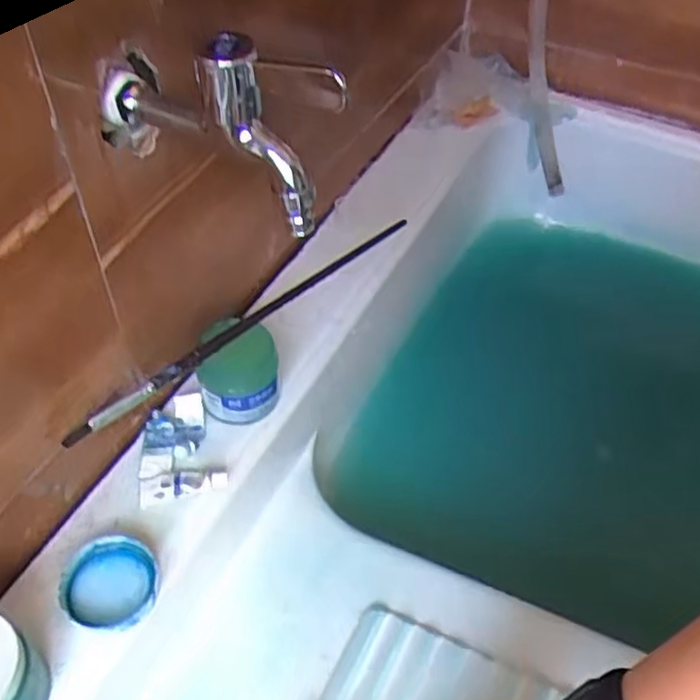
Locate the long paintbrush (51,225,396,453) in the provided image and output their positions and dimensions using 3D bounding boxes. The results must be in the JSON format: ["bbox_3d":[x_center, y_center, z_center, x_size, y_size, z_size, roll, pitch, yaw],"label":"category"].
[{"bbox_3d":[-0.063,-0.025,0.498,0.015,0.013,0.300,38,57,26],"label":"long paintbrush"}]

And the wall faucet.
[{"bbox_3d":[-0.065,-0.115,0.349,0.136,0.085,0.033,23,52,16],"label":"wall faucet"}]

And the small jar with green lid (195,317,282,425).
[{"bbox_3d":[-0.076,0.015,0.496,0.056,0.058,0.050,-7,50,-10],"label":"small jar with green lid"}]

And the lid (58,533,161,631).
[{"bbox_3d":[-0.142,0.139,0.424,0.054,0.012,0.054,2,49,-2],"label":"lid"}]

